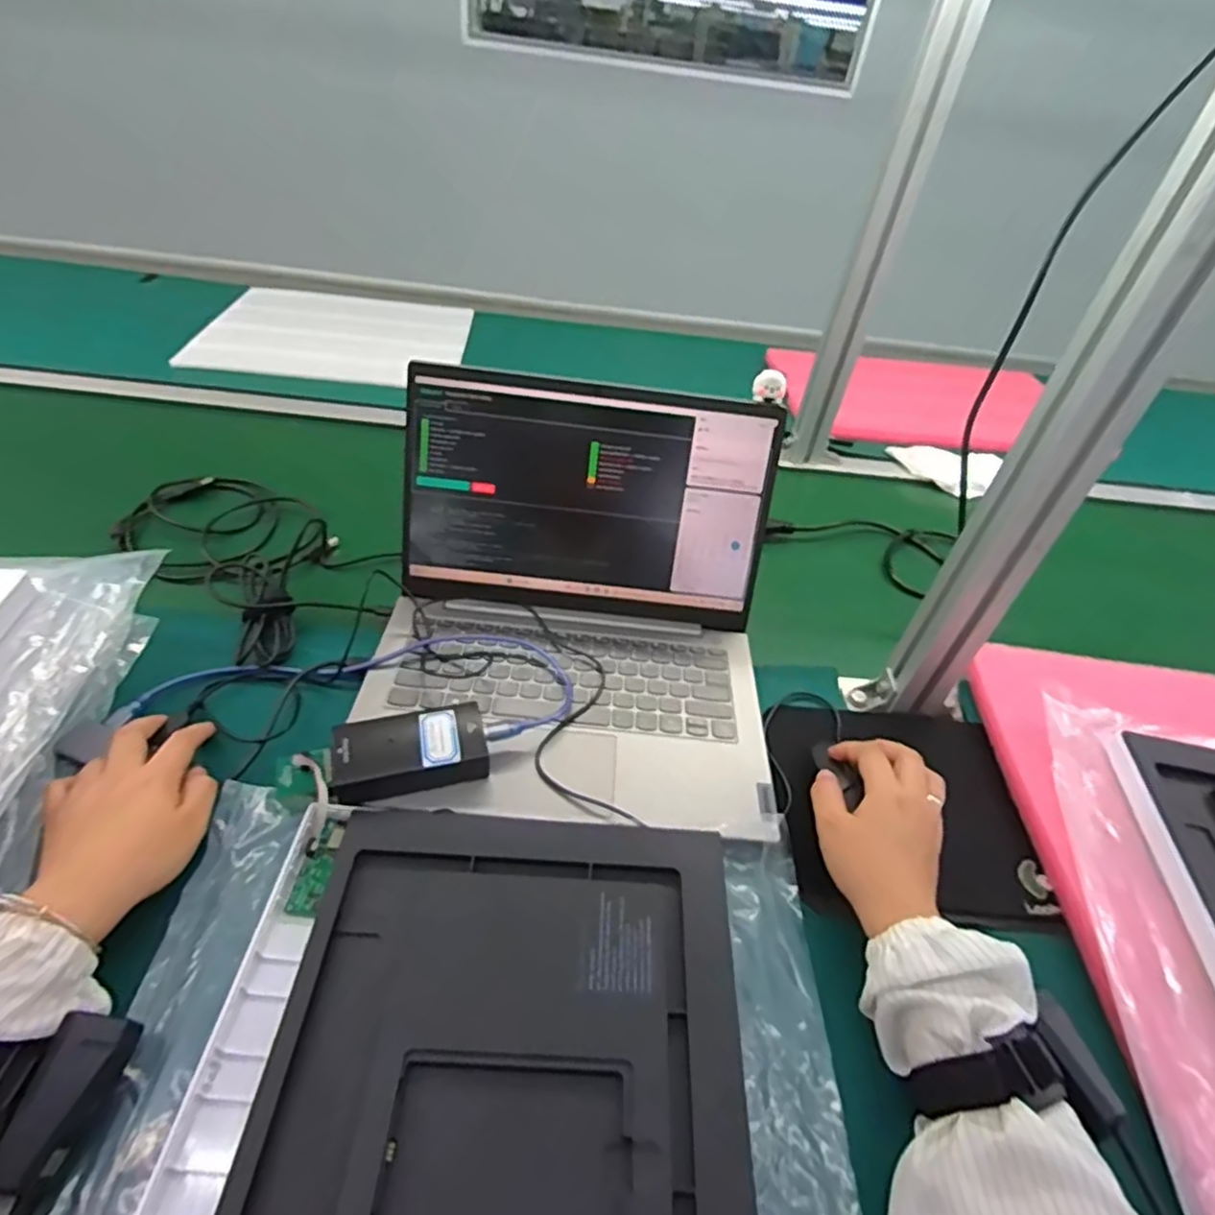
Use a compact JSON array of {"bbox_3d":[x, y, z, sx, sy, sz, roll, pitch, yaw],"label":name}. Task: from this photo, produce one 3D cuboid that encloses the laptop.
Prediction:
[{"bbox_3d":[-0.025,-0.017,0.515,0.318,0.170,0.301,5,43,0],"label":"laptop"}]

